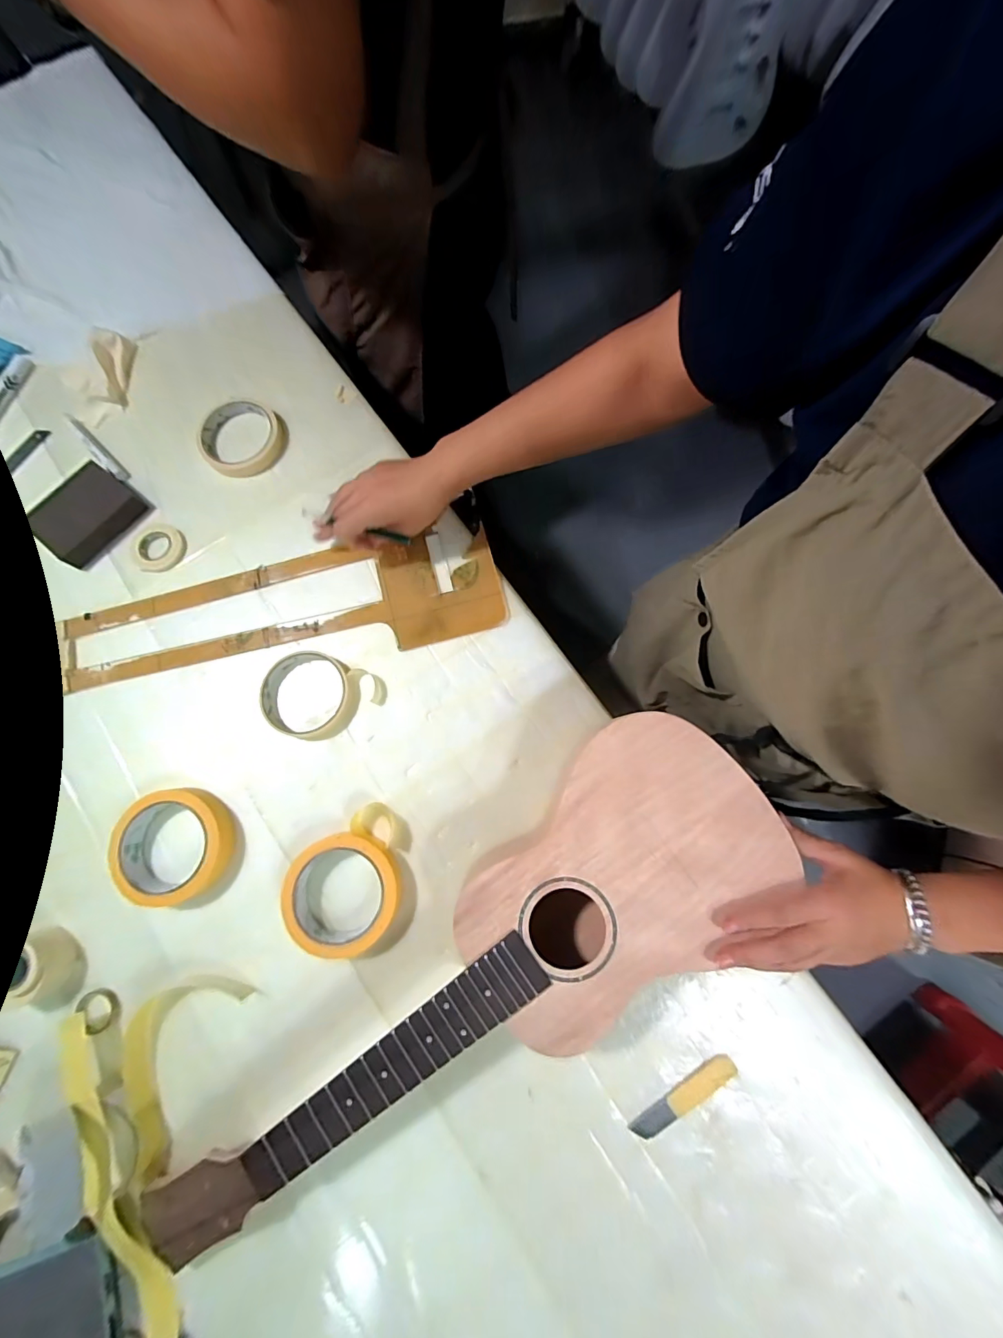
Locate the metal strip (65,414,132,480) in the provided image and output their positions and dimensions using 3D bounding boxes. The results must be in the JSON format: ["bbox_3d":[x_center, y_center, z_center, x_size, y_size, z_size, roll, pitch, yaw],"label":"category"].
[{"bbox_3d":[-0.455,-0.248,0.509,0.103,0.014,0.016,44,81,9],"label":"metal strip"}]

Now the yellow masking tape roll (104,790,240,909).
[{"bbox_3d":[-0.293,0.157,0.409,0.092,0.036,0.089,0,77,0],"label":"yellow masking tape roll"}]

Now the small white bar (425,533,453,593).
[{"bbox_3d":[-0.067,-0.114,0.484,0.016,0.004,0.070,-16,78,-4],"label":"small white bar"}]

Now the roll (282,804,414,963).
[{"bbox_3d":[-0.130,0.188,0.405,0.121,0.025,0.095,-41,81,-9],"label":"roll"}]

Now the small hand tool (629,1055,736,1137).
[{"bbox_3d":[0.154,0.359,0.384,0.099,0.008,0.020,-28,79,-6],"label":"small hand tool"}]

